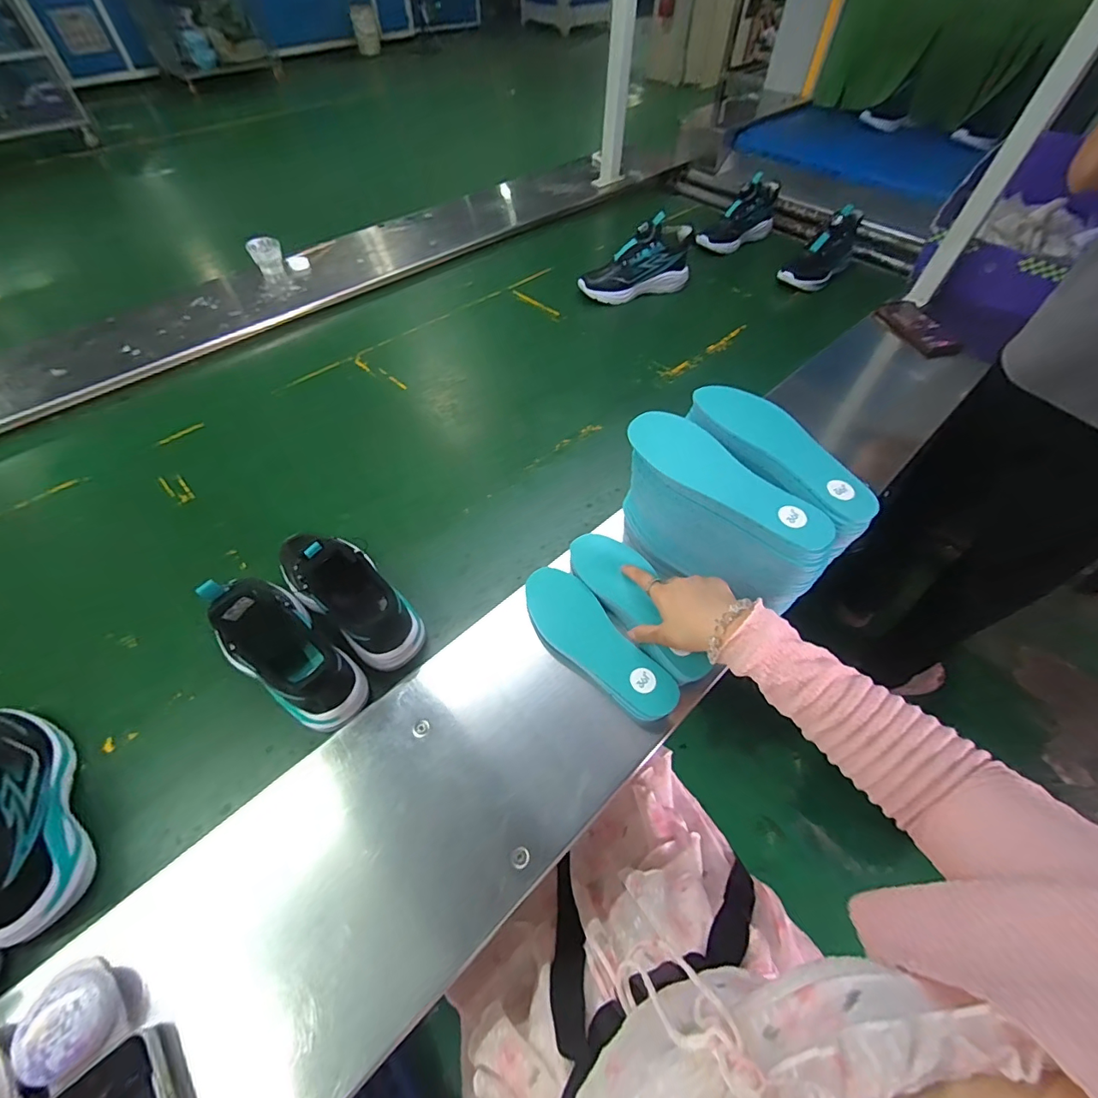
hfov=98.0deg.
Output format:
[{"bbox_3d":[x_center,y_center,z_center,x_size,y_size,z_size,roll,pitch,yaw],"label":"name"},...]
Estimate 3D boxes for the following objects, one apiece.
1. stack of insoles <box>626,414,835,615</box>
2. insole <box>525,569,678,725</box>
[{"bbox_3d":[0.186,-0.028,0.563,0.078,0.158,0.237,-33,61,-21],"label":"stack of insoles"},{"bbox_3d":[0.049,0.105,0.539,0.074,0.019,0.210,-32,61,-21],"label":"insole"}]

